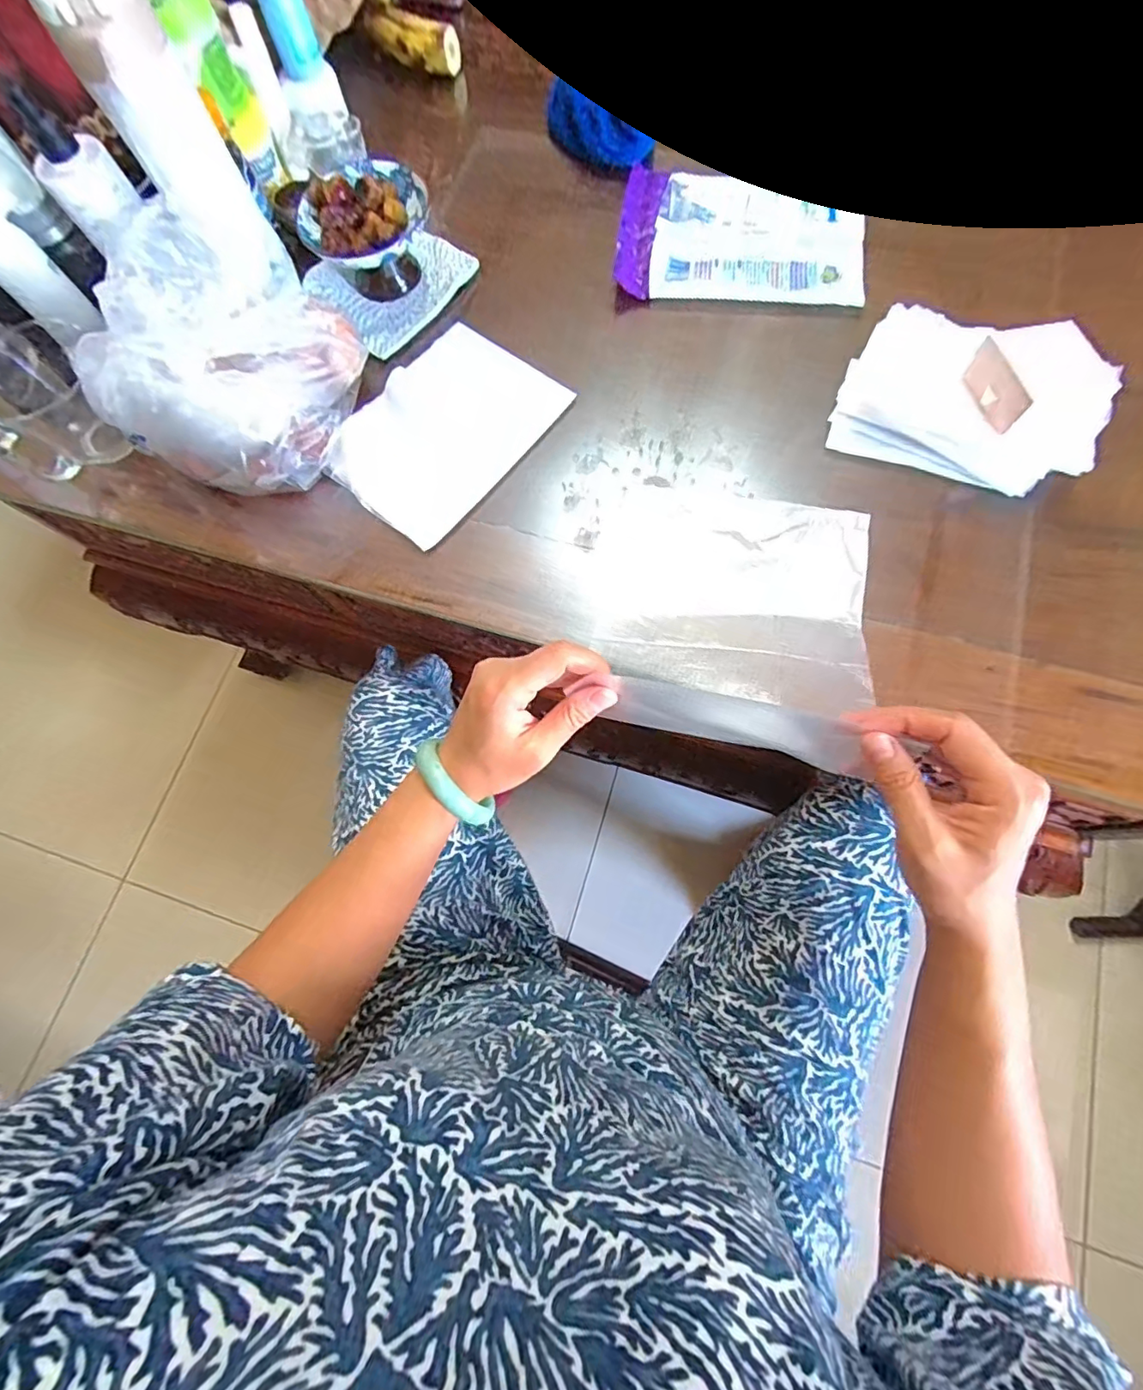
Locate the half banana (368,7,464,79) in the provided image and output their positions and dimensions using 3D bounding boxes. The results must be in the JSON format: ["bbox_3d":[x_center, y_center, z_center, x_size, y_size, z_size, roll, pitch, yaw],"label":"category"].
[{"bbox_3d":[-0.171,-0.722,0.610,0.099,0.037,0.031,8,75,-11],"label":"half banana"}]

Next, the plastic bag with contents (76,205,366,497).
[{"bbox_3d":[-0.269,-0.261,0.437,0.144,0.131,0.152,9,75,4],"label":"plastic bag with contents"}]

